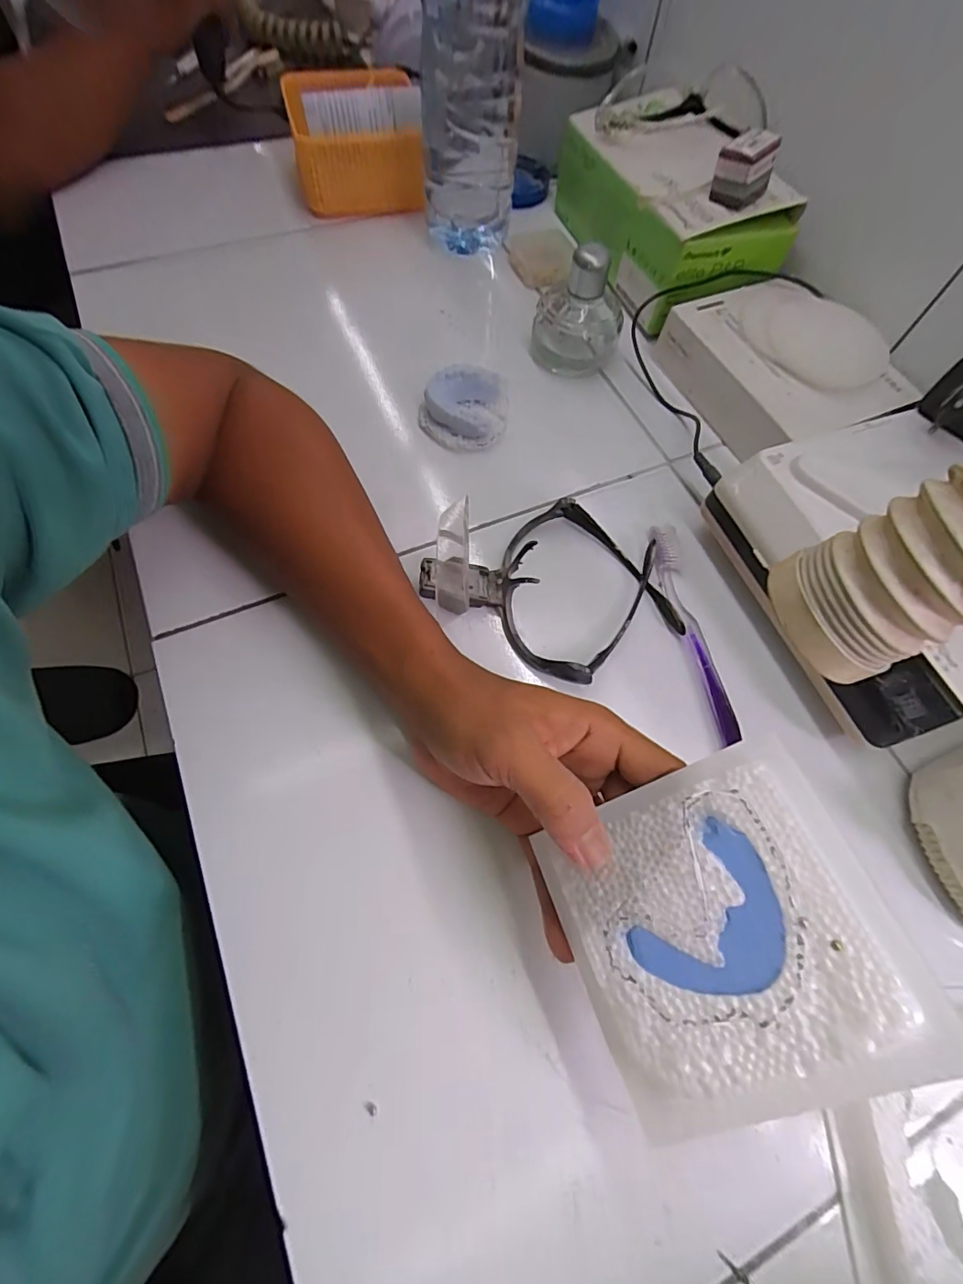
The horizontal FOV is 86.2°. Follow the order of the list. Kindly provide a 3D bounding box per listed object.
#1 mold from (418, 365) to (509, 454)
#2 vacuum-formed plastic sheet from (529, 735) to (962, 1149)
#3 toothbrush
[{"bbox_3d":[-0.014,-0.186,0.413,0.067,0.026,0.066,2,65,-3],"label":"mold"},{"bbox_3d":[0.095,0.119,0.209,0.117,0.014,0.122,-30,64,16],"label":"vacuum-formed plastic sheet"},{"bbox_3d":[0.140,-0.010,0.347,0.023,0.012,0.158,-5,66,-6],"label":"toothbrush"}]

